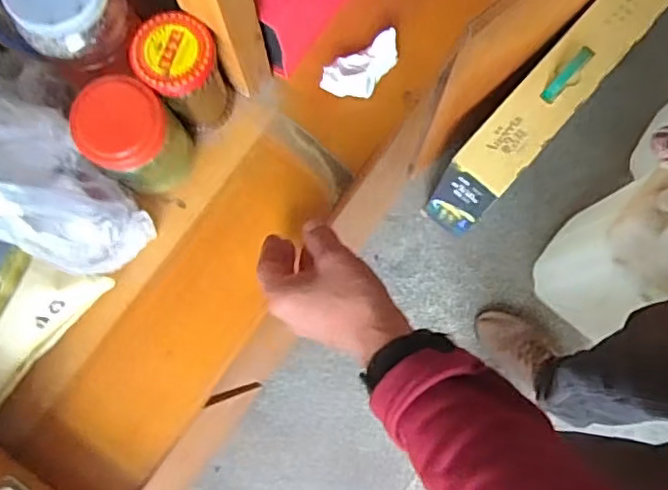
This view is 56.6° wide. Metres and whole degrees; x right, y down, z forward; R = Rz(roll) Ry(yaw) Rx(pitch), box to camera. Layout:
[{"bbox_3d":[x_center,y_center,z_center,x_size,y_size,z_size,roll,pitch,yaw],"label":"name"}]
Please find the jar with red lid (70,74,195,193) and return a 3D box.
[{"bbox_3d":[-0.160,-0.087,0.507,0.071,0.103,0.067,0,80,1],"label":"jar with red lid"}]

